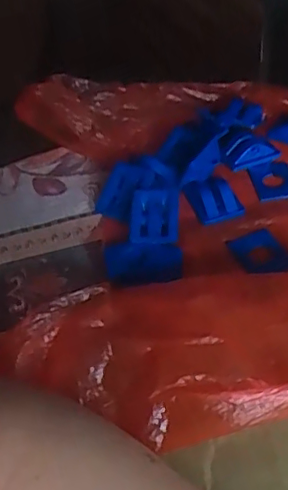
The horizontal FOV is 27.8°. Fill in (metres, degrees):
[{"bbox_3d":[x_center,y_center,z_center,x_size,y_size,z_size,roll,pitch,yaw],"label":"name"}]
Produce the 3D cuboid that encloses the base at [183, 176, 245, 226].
[{"bbox_3d":[0.052,-0.035,0.438,0.036,0.010,0.043,-16,44,-9],"label":"base"}]

